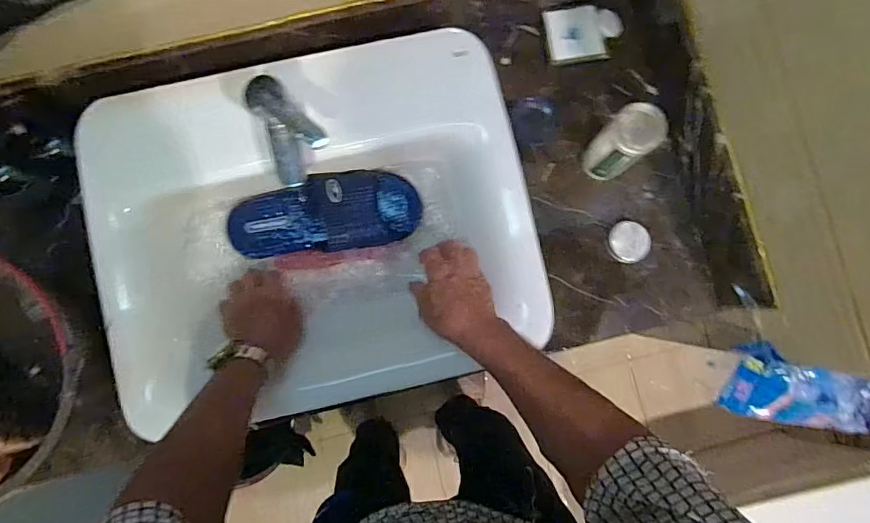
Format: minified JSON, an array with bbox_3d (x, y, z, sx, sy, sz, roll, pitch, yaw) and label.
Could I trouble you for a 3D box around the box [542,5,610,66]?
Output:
[{"bbox_3d":[0.216,-0.349,0.748,0.090,0.013,0.085,-8,86,-2],"label":"box"}]

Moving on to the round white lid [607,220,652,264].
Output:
[{"bbox_3d":[0.291,-0.029,0.734,0.061,0.019,0.061,0,86,-1],"label":"round white lid"}]

